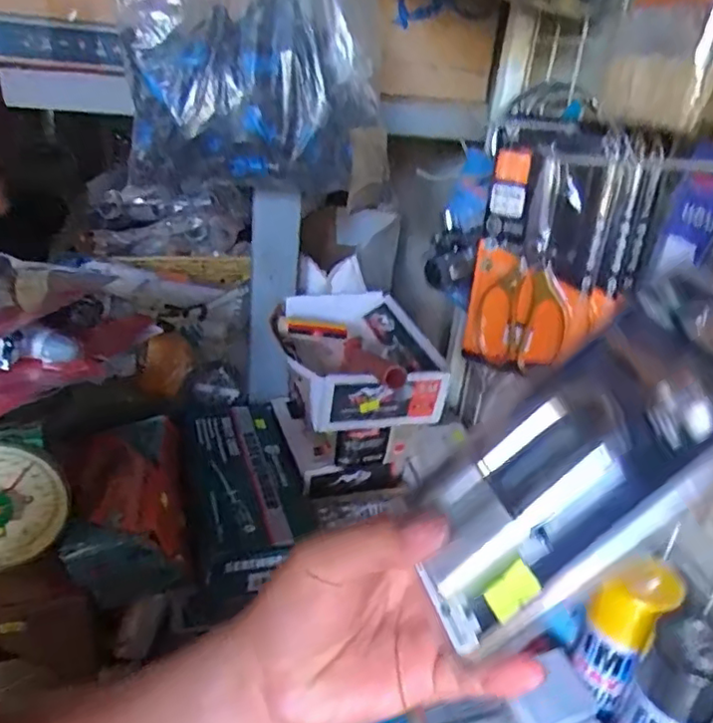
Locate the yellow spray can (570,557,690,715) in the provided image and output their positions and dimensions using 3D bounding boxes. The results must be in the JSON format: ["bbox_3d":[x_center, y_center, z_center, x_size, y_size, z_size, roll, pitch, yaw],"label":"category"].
[{"bbox_3d":[0.232,0.236,0.530,0.054,0.134,0.051,6,27,-3],"label":"yellow spray can"}]

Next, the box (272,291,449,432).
[{"bbox_3d":[-0.011,-0.012,0.791,0.167,0.077,0.256,-1,28,-15],"label":"box"}]

